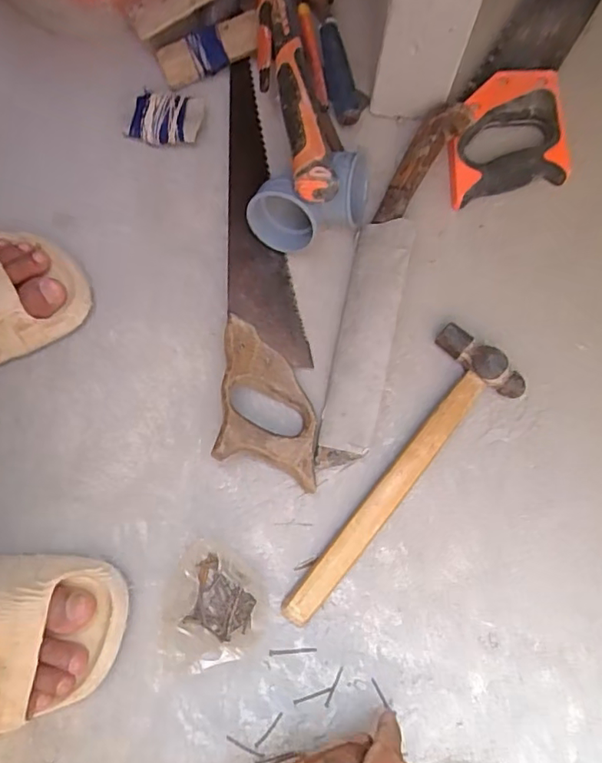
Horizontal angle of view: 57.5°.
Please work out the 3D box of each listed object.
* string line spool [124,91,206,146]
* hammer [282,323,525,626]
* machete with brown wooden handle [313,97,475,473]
[{"bbox_3d":[-0.137,-0.269,0.556,0.076,0.024,0.051,5,78,1],"label":"string line spool"},{"bbox_3d":[0.086,0.088,0.478,0.080,0.033,0.286,35,80,7],"label":"hammer"},{"bbox_3d":[0.076,-0.092,0.510,0.066,0.044,0.354,18,78,4],"label":"machete with brown wooden handle"}]

